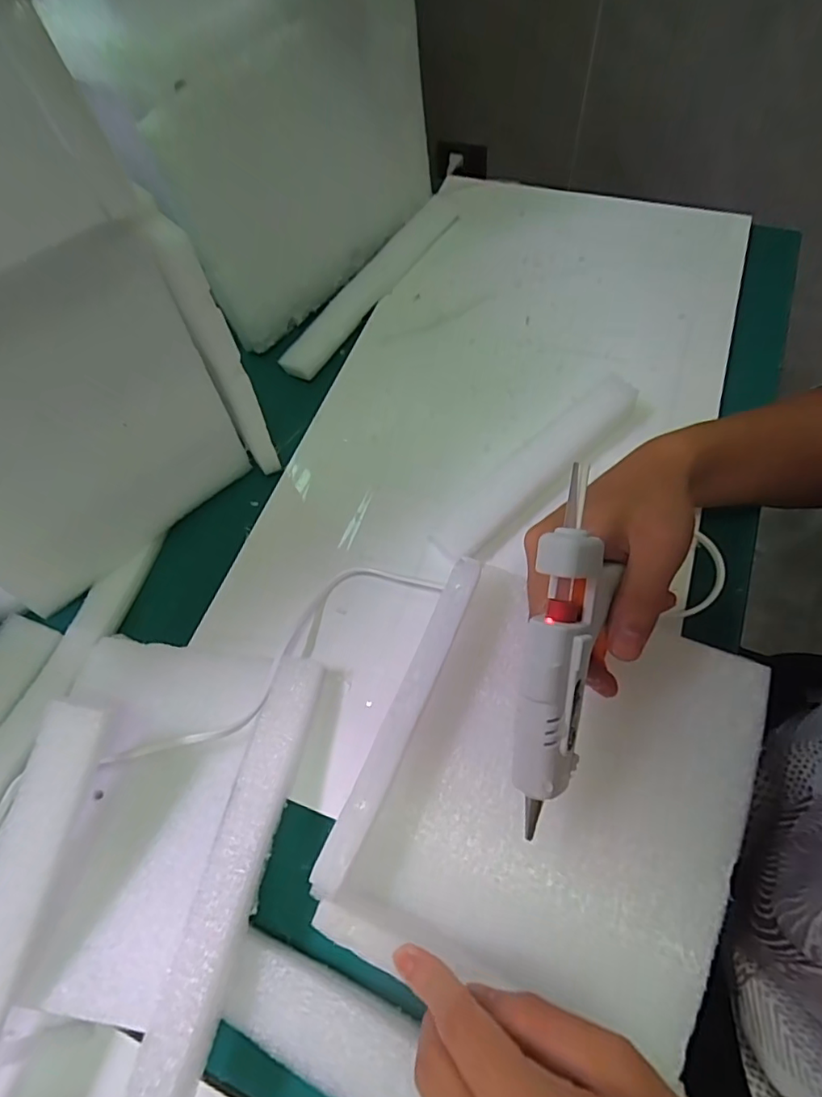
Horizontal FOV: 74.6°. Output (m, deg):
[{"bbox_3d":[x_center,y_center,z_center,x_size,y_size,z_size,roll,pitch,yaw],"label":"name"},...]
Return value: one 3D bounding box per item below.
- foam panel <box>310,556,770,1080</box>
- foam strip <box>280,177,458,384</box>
[{"bbox_3d":[0.072,0.119,0.273,0.177,0.043,0.198,22,66,14],"label":"foam panel"},{"bbox_3d":[-0.026,-0.266,0.513,0.037,0.014,0.282,27,69,17],"label":"foam strip"}]

